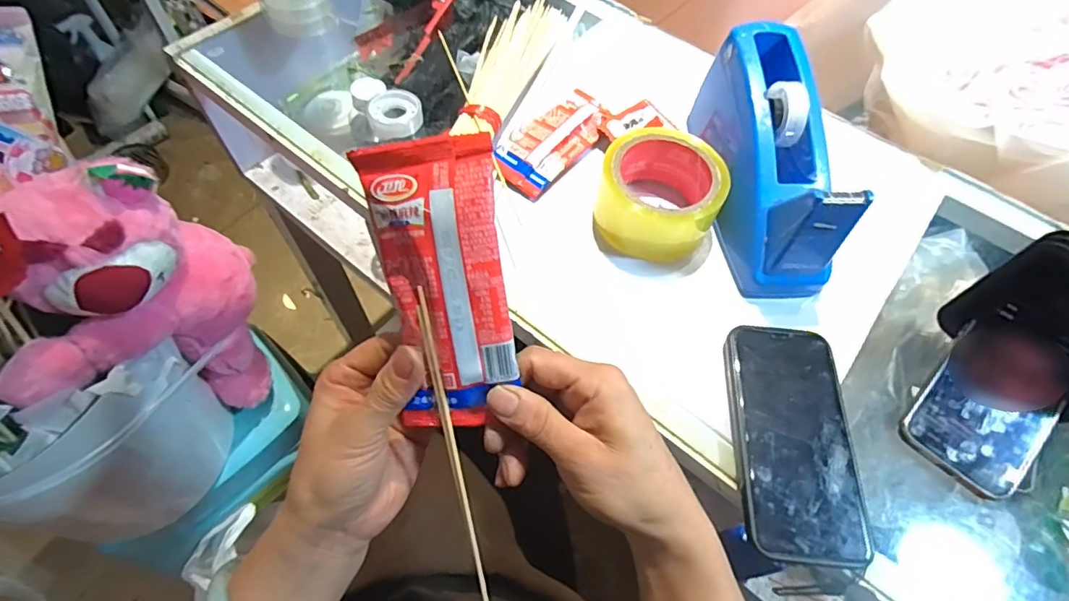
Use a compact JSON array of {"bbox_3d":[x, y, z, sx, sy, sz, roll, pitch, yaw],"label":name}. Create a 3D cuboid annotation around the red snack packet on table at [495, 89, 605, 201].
[{"bbox_3d":[0.017,-0.152,0.492,0.060,0.021,0.134,36,64,16],"label":"red snack packet on table"}]

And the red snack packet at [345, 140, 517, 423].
[{"bbox_3d":[-0.041,-0.004,0.245,0.056,0.020,0.134,-10,106,-9],"label":"red snack packet"}]

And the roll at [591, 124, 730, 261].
[{"bbox_3d":[0.103,-0.086,0.439,0.096,0.061,0.091,1,60,-3],"label":"roll"}]

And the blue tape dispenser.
[{"bbox_3d":[0.193,-0.117,0.435,0.068,0.103,0.206,-1,60,-4],"label":"blue tape dispenser"}]

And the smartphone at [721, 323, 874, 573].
[{"bbox_3d":[0.175,0.093,0.361,0.077,0.017,0.156,5,60,-1],"label":"smartphone"}]

